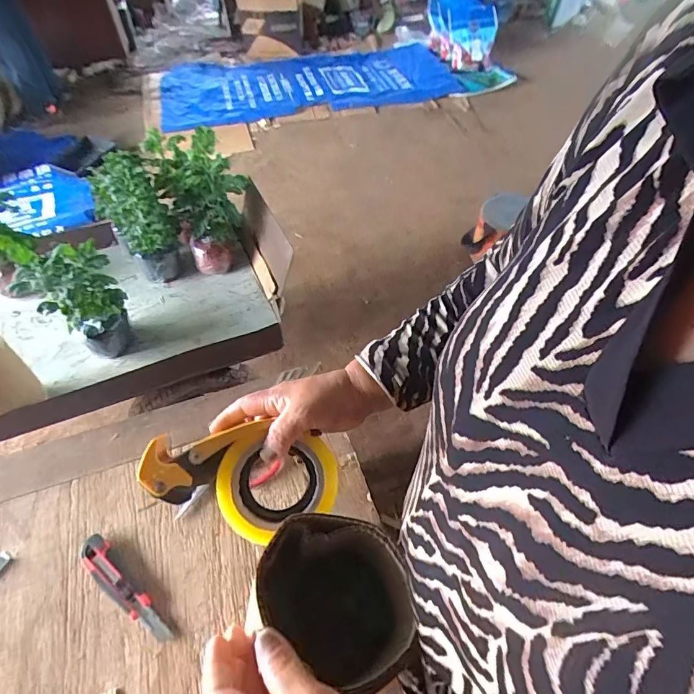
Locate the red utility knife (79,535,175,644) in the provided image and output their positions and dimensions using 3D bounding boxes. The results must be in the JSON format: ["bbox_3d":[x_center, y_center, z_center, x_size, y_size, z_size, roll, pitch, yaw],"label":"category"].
[{"bbox_3d":[-0.315,0.339,0.611,0.185,0.015,0.039,33,59,23],"label":"red utility knife"}]

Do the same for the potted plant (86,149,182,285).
[{"bbox_3d":[-0.561,-0.328,1.200,0.167,0.326,0.220,-25,57,-18],"label":"potted plant"}]

